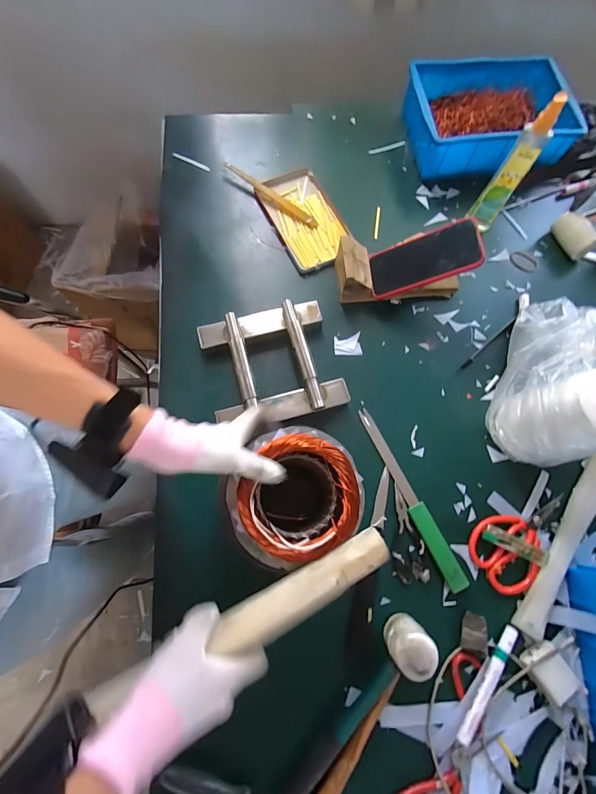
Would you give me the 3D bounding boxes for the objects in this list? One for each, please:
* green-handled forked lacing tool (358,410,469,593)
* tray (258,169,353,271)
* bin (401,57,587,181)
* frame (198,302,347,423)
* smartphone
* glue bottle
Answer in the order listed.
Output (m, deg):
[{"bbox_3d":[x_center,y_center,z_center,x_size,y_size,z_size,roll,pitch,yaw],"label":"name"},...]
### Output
[{"bbox_3d":[0.157,0.137,0.499,0.025,0.019,0.266,-24,76,-9],"label":"green-handled forked lacing tool"},{"bbox_3d":[0.014,-0.326,0.641,0.119,0.014,0.196,-26,77,-9],"label":"tray"},{"bbox_3d":[0.357,-0.522,0.658,0.302,0.104,0.210,-4,74,-3],"label":"bin"},{"bbox_3d":[-0.040,-0.051,0.540,0.193,0.042,0.180,-15,75,-7],"label":"frame"},{"bbox_3d":[0.194,-0.214,0.549,0.162,0.016,0.082,-12,72,28],"label":"smartphone"},{"bbox_3d":[0.337,-0.355,0.559,0.042,0.211,0.028,23,74,4],"label":"glue bottle"}]

